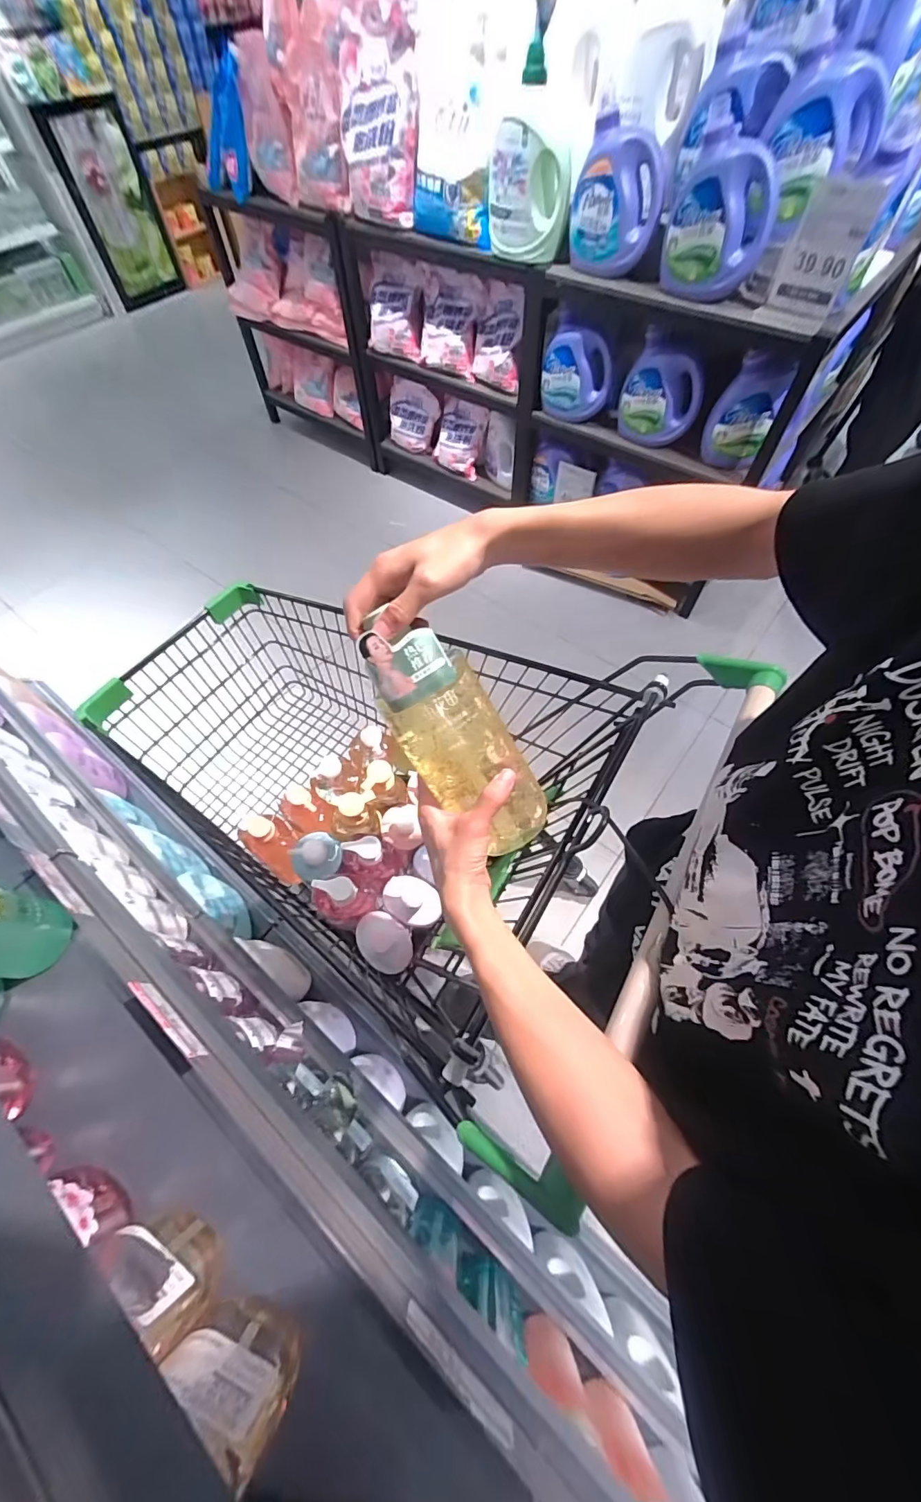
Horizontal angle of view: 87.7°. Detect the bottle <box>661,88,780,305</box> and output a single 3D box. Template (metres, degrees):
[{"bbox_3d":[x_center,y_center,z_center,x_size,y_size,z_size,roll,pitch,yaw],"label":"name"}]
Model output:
[{"bbox_3d":[0.588,-1.208,1.069,0.207,0.260,0.128,14,63,8],"label":"bottle"}]

